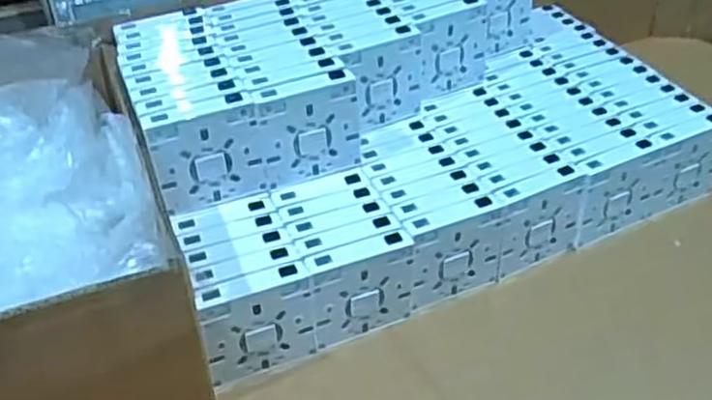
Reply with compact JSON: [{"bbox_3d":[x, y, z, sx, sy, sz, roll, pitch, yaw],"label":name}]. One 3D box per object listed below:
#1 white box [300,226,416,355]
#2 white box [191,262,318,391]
[{"bbox_3d":[0.004,0.073,0.572,0.087,0.086,0.020,-19,36,-19],"label":"white box"},{"bbox_3d":[-0.073,0.095,0.543,0.083,0.086,0.021,-19,36,-19],"label":"white box"}]

